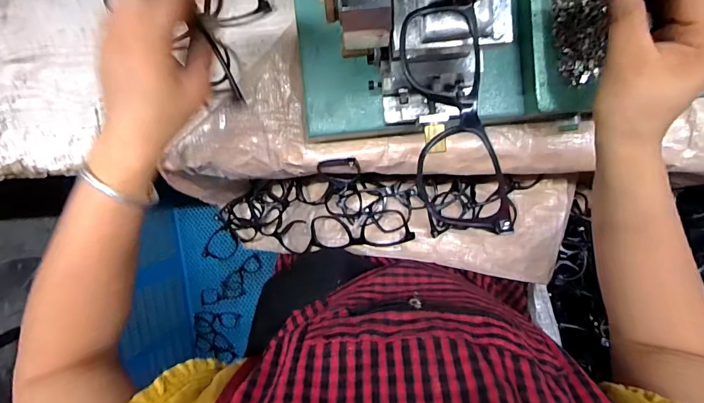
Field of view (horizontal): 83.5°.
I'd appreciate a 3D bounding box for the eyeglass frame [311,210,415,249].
[{"bbox_3d":[0.007,0.036,0.505,0.139,0.025,0.047,-3,92,20],"label":"eyeglass frame"}]

